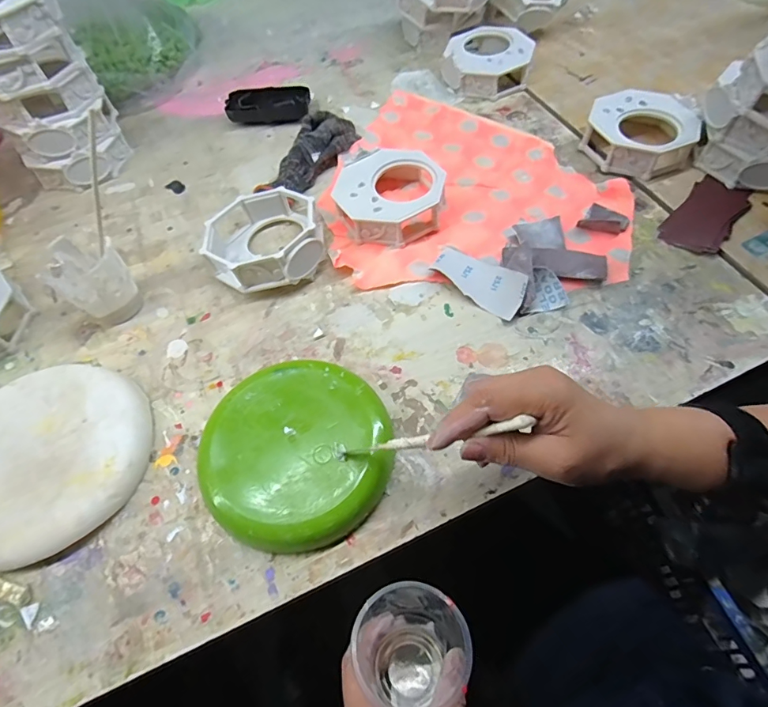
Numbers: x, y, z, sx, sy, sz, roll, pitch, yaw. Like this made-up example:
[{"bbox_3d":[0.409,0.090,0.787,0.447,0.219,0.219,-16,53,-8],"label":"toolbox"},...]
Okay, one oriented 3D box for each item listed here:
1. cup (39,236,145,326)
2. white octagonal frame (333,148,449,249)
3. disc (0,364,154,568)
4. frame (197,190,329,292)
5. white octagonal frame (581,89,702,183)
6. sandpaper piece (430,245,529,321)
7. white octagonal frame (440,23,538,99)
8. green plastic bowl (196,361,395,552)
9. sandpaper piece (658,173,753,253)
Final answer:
[{"bbox_3d":[-0.278,-0.069,0.437,0.055,0.070,0.059,31,66,20],"label":"cup"},{"bbox_3d":[0.005,-0.172,0.493,0.116,0.037,0.111,9,60,9],"label":"white octagonal frame"},{"bbox_3d":[-0.277,0.085,0.371,0.160,0.023,0.153,-2,59,3],"label":"disc"},{"bbox_3d":[-0.123,-0.121,0.468,0.116,0.050,0.122,-8,59,-1],"label":"frame"},{"bbox_3d":[0.294,-0.253,0.523,0.115,0.040,0.106,17,62,13],"label":"white octagonal frame"},{"bbox_3d":[0.092,-0.074,0.440,0.099,0.022,0.039,38,68,23],"label":"sandpaper piece"},{"bbox_3d":[0.143,-0.407,0.627,0.117,0.043,0.119,13,61,11],"label":"white octagonal frame"},{"bbox_3d":[-0.068,0.075,0.359,0.143,0.027,0.141,-2,59,3],"label":"green plastic bowl"},{"bbox_3d":[0.340,-0.148,0.473,0.056,0.012,0.116,38,68,23],"label":"sandpaper piece"}]

